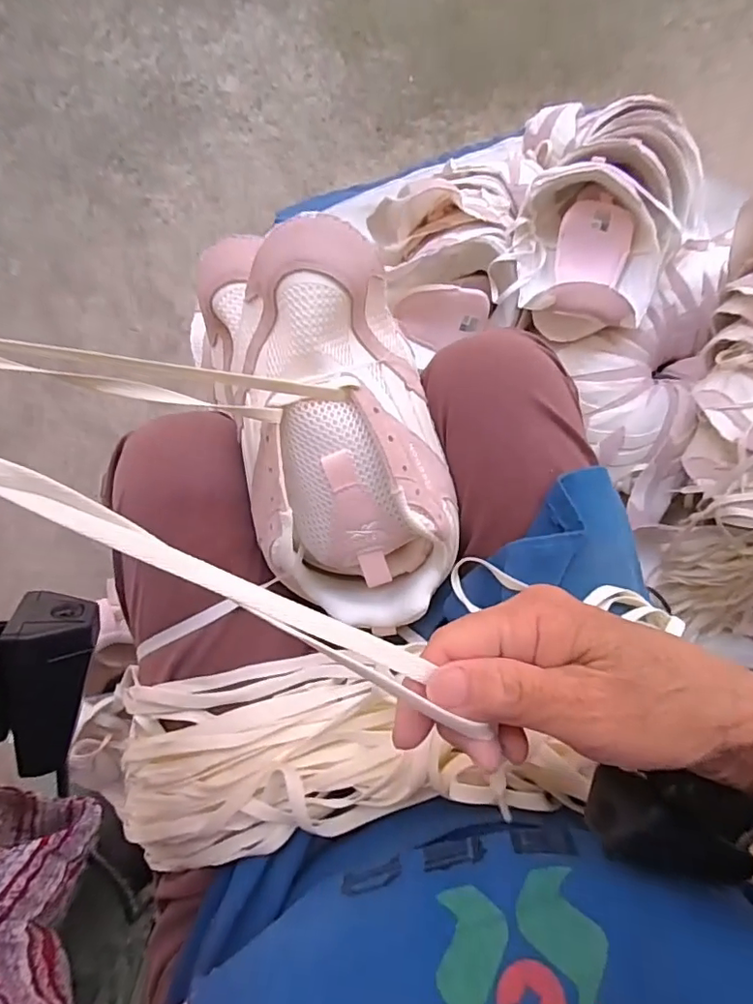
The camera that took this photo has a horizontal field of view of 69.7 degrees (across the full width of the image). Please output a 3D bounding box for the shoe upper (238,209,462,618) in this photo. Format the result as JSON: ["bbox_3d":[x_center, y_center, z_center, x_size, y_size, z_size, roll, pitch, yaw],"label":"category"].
[{"bbox_3d":[-0.019,-0.038,0.324,0.118,0.067,0.230,-12,102,-3],"label":"shoe upper"}]

